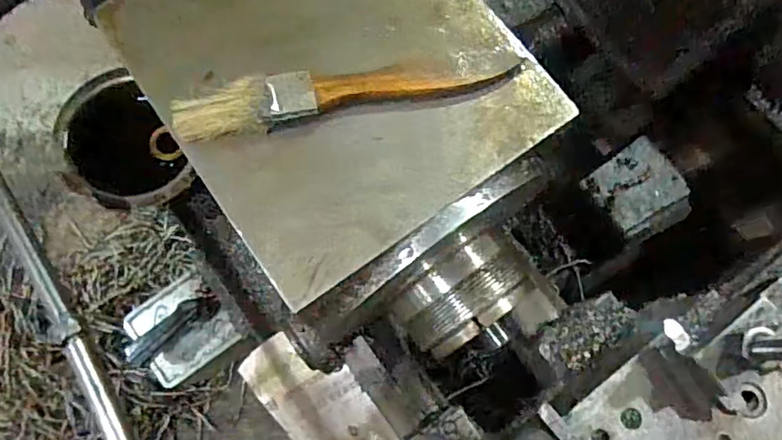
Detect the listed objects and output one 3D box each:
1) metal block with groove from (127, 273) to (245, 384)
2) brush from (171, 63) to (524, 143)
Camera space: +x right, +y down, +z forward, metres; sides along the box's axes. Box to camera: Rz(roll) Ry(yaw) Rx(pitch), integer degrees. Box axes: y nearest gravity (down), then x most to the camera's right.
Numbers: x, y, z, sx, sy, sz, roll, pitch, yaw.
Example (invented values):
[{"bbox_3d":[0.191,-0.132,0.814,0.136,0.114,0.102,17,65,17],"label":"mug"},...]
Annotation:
[{"bbox_3d":[-0.209,0.106,0.562,0.093,0.033,0.085,-33,78,-10],"label":"metal block with groove"},{"bbox_3d":[-0.020,-0.056,0.245,0.146,0.008,0.020,-11,75,-5],"label":"brush"}]

